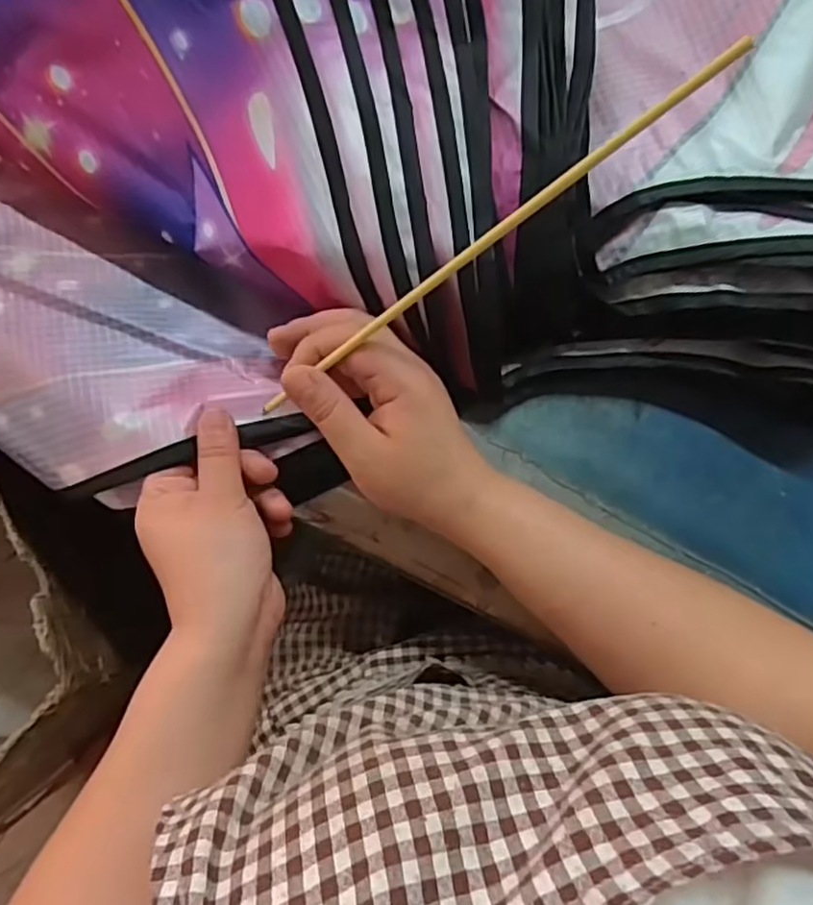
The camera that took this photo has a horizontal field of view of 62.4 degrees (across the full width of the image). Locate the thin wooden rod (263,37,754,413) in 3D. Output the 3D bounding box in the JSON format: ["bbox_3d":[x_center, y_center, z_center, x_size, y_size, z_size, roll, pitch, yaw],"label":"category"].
[{"bbox_3d":[0.022,-0.085,0.306,0.267,0.006,0.006,-31,84,31],"label":"thin wooden rod"}]

